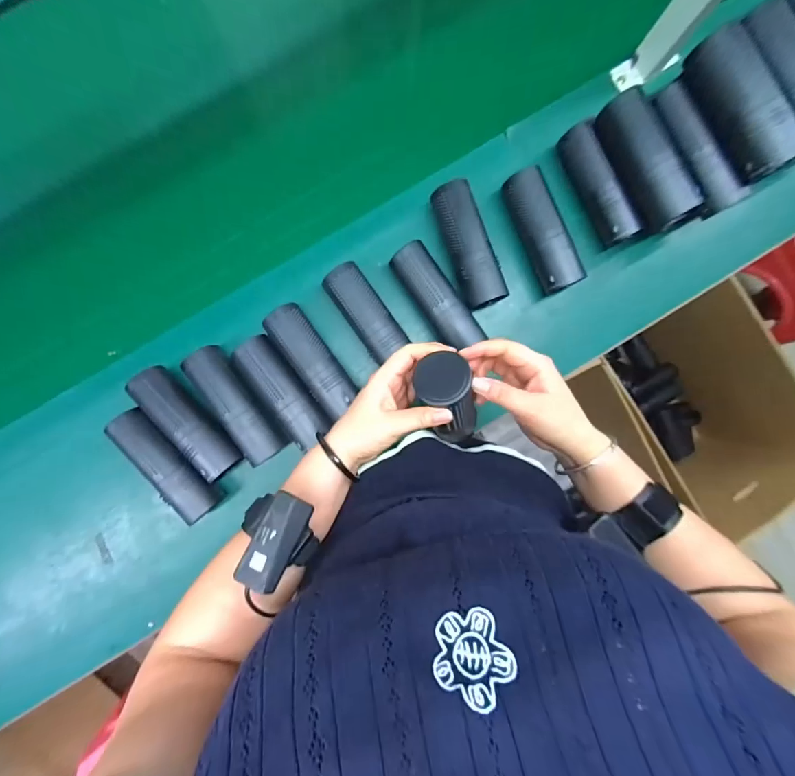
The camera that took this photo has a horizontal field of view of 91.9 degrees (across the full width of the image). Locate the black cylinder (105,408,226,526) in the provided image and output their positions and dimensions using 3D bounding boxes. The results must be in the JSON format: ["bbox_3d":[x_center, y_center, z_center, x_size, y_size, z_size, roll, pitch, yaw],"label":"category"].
[{"bbox_3d":[-0.299,0.099,0.504,0.053,0.057,0.163,-41,89,-3],"label":"black cylinder"}]

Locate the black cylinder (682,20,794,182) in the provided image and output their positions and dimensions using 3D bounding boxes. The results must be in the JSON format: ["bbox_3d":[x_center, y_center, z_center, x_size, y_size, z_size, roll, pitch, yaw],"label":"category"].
[{"bbox_3d":[0.395,-0.325,0.441,0.050,0.052,0.168,-26,88,-3],"label":"black cylinder"}]

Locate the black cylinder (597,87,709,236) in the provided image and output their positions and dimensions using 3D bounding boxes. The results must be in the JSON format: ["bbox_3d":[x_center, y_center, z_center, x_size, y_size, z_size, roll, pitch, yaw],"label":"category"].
[{"bbox_3d":[0.309,-0.282,0.472,0.061,0.049,0.165,-26,88,-3],"label":"black cylinder"}]

